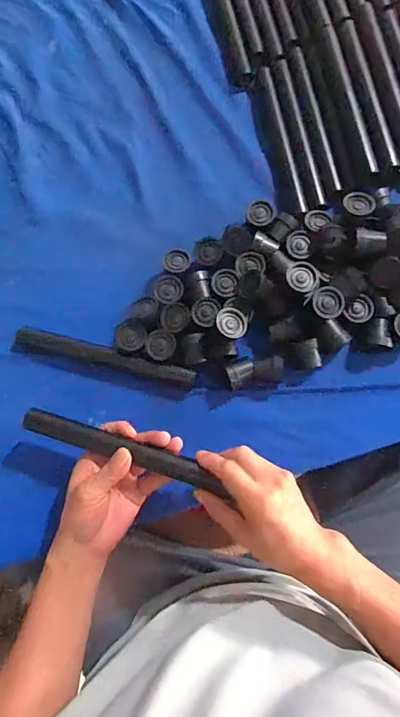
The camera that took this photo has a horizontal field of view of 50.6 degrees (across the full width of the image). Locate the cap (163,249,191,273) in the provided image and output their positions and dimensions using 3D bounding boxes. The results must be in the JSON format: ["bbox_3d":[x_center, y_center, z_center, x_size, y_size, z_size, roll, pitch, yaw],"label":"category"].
[{"bbox_3d":[-0.028,-0.115,0.524,0.032,0.031,0.029,10,79,3],"label":"cap"}]

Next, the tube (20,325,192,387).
[{"bbox_3d":[-0.113,-0.002,0.503,0.216,0.016,0.026,12,79,3],"label":"tube"}]

